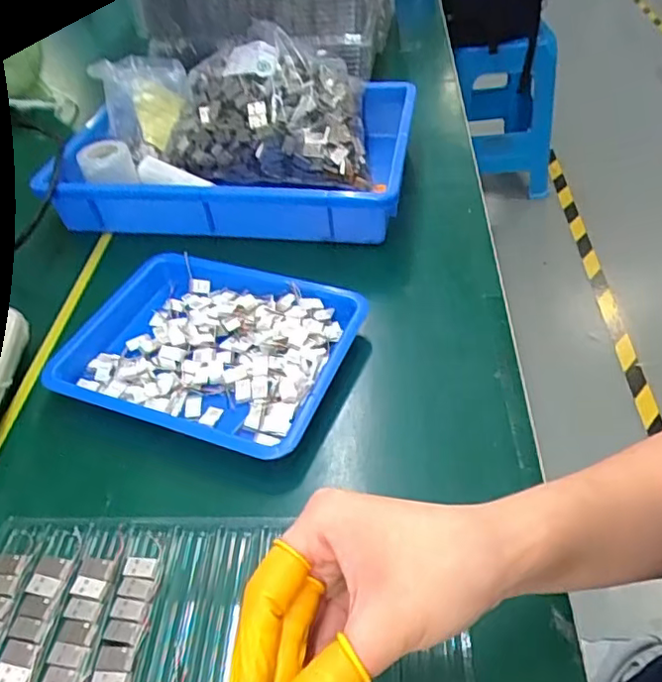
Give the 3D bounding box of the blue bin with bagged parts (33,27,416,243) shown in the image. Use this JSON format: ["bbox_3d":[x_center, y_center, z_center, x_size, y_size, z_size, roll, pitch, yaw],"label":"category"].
[{"bbox_3d":[-0.096,-0.220,0.651,0.351,0.118,0.249,6,45,8],"label":"blue bin with bagged parts"}]

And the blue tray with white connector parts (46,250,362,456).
[{"bbox_3d":[-0.099,0.002,0.488,0.217,0.032,0.170,16,47,17],"label":"blue tray with white connector parts"}]

